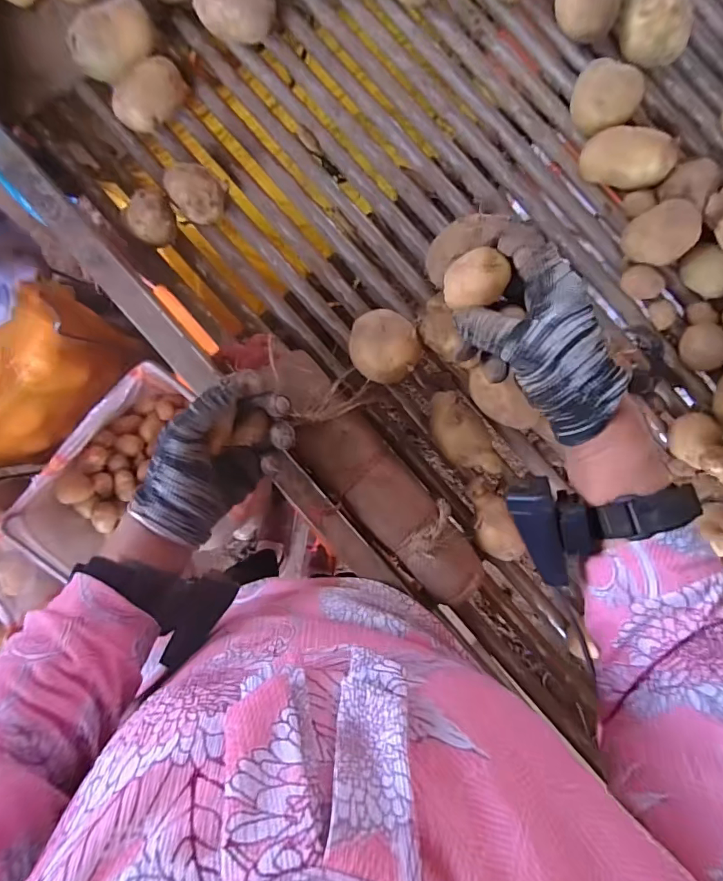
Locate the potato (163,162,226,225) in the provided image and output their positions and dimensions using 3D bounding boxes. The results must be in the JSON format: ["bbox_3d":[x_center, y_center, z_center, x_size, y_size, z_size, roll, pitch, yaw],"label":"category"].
[{"bbox_3d":[-0.156,-0.234,0.441,0.046,0.044,0.056,-36,91,-4],"label":"potato"}]

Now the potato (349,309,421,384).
[{"bbox_3d":[0.021,-0.088,0.441,0.062,0.056,0.066,3,89,-4],"label":"potato"}]

